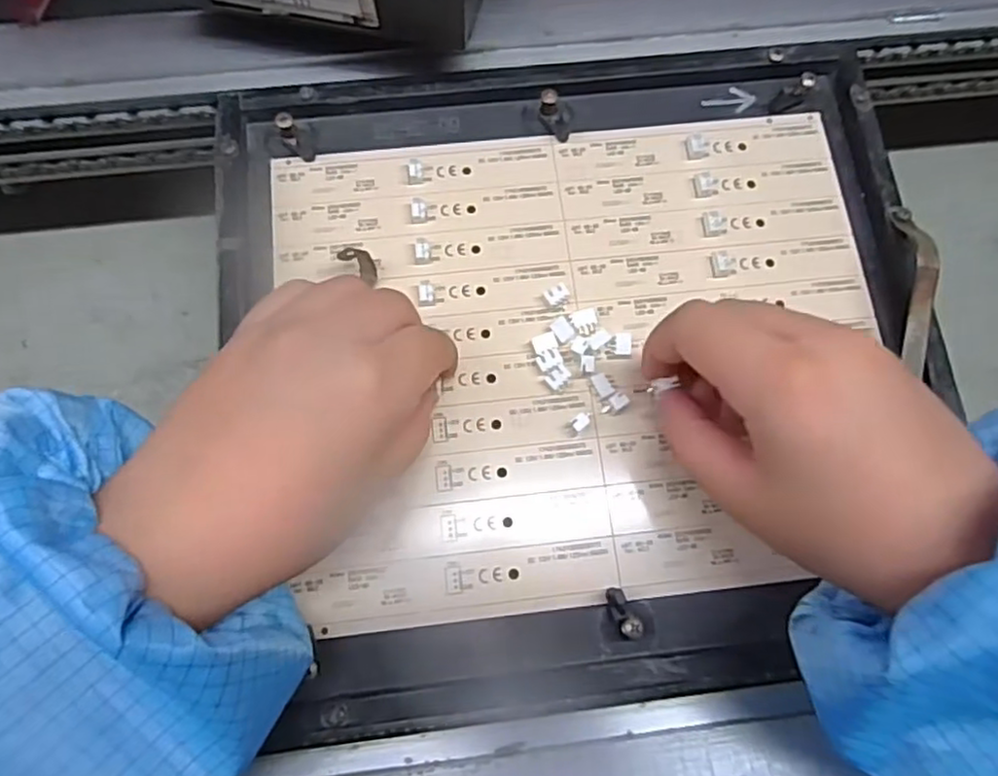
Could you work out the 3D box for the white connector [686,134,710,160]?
[{"bbox_3d":[0.093,-0.113,0.313,0.011,0.005,0.011,-4,76,-3],"label":"white connector"}]

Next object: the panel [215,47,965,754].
[{"bbox_3d":[0.036,-0.014,0.282,0.290,0.017,0.272,-6,76,-3],"label":"panel"}]

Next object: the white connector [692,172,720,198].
[{"bbox_3d":[0.095,-0.094,0.307,0.010,0.007,0.012,-3,76,-2],"label":"white connector"}]

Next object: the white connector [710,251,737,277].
[{"bbox_3d":[0.100,-0.056,0.297,0.012,0.006,0.012,-1,76,-2],"label":"white connector"}]

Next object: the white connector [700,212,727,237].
[{"bbox_3d":[0.098,-0.074,0.303,0.012,0.005,0.012,-3,76,-3],"label":"white connector"}]

